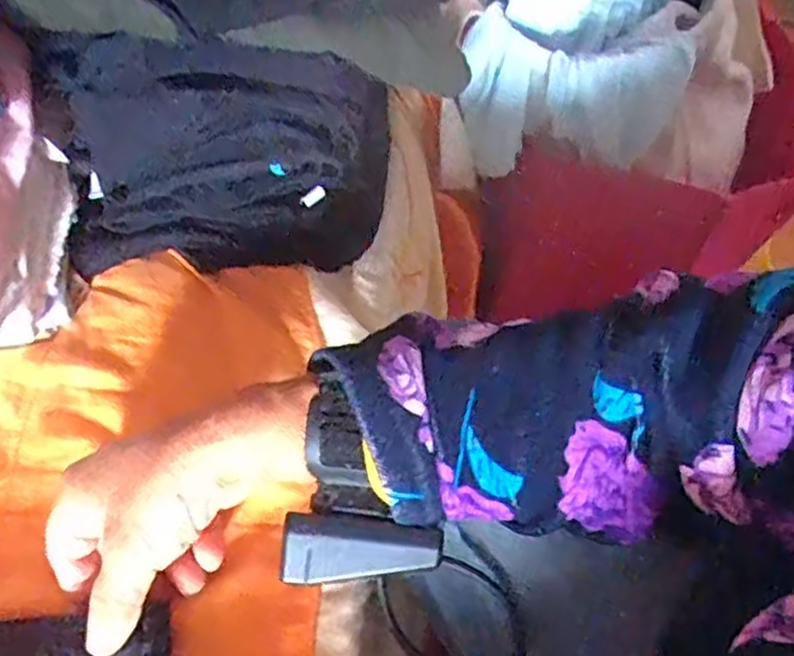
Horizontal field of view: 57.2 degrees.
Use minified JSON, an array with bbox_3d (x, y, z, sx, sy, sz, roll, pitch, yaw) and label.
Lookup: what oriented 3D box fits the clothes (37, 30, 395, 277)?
[{"bbox_3d":[-0.104,-0.102,0.439,0.202,0.135,0.058,-4,57,-2],"label":"clothes"}]

